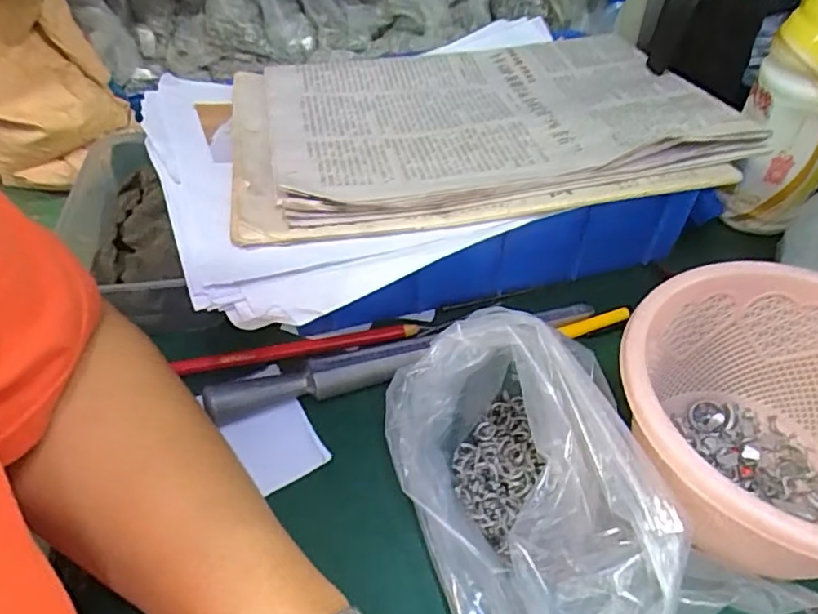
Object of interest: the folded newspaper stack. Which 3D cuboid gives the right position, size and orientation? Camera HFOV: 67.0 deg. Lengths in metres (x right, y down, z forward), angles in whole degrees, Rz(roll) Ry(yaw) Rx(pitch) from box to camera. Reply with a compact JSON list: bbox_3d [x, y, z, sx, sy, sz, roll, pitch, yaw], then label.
[{"bbox_3d":[0.036,-0.129,0.389,0.286,0.019,0.210,-8,47,-7],"label":"folded newspaper stack"}]

